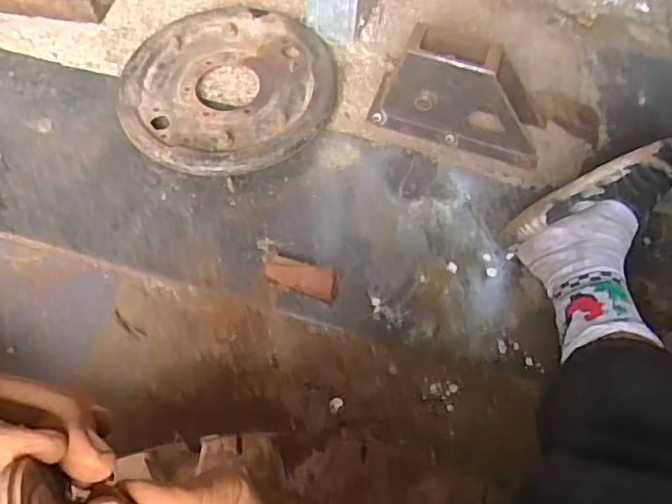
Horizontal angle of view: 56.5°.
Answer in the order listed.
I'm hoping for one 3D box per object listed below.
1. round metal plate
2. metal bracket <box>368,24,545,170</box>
[{"bbox_3d":[-0.154,-0.234,0.901,0.295,0.044,0.288,1,64,-2],"label":"round metal plate"},{"bbox_3d":[0.175,-0.218,0.842,0.237,0.128,0.084,16,65,4],"label":"metal bracket"}]

